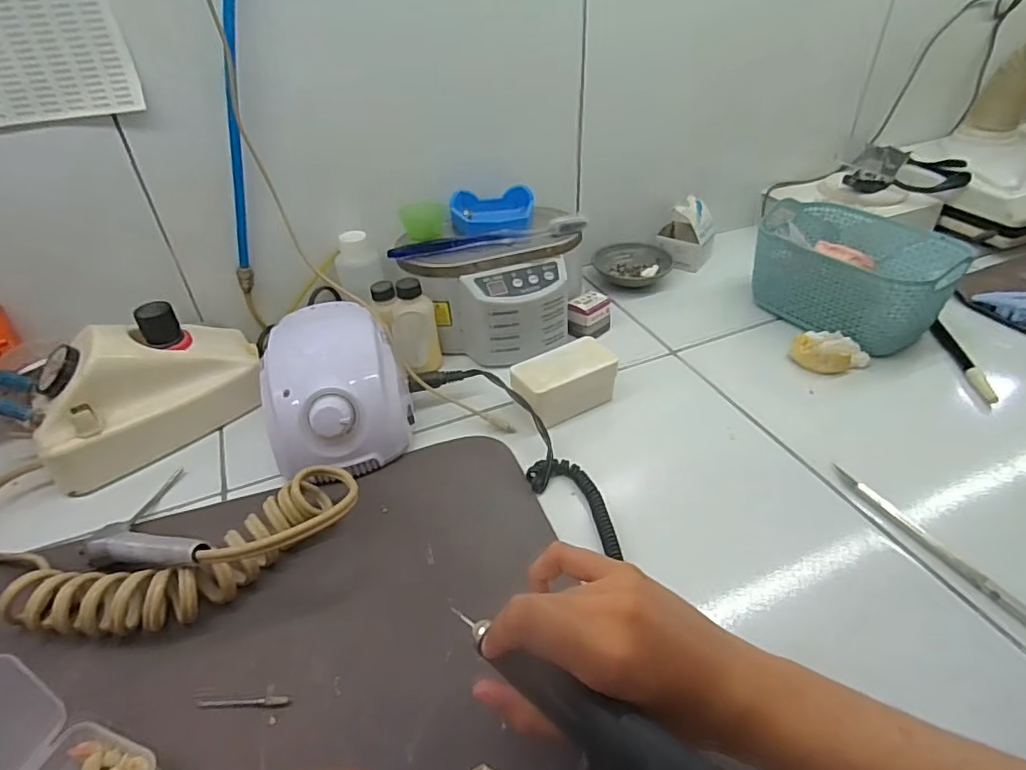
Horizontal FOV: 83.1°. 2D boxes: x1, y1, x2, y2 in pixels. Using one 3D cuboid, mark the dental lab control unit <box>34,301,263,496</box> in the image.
[{"bbox_3d":[-0.289,0.000,0.462,0.069,0.091,0.167,30,48,35],"label":"dental lab control unit"}]

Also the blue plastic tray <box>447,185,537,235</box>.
[{"bbox_3d":[-0.018,-0.168,0.559,0.081,0.024,0.068,-9,38,-7],"label":"blue plastic tray"}]

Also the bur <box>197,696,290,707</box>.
[{"bbox_3d":[-0.142,0.166,0.304,0.046,0.004,0.005,-3,38,0],"label":"bur"}]

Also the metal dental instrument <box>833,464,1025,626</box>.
[{"bbox_3d":[0.265,0.098,0.374,0.009,0.011,0.136,-18,40,-18],"label":"metal dental instrument"}]

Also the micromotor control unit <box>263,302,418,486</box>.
[{"bbox_3d":[-0.139,0.003,0.460,0.103,0.078,0.135,-13,39,-12],"label":"micromotor control unit"}]

